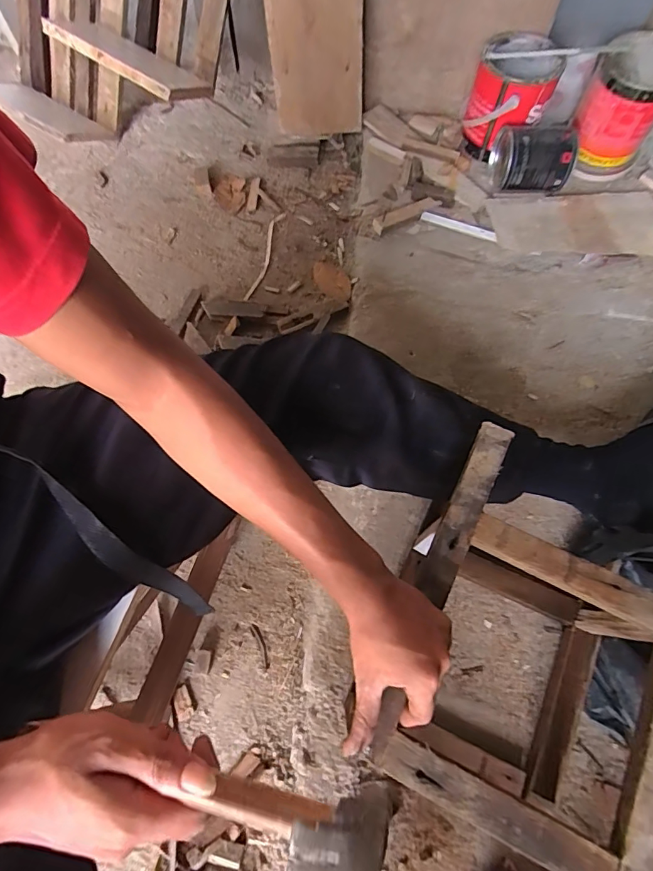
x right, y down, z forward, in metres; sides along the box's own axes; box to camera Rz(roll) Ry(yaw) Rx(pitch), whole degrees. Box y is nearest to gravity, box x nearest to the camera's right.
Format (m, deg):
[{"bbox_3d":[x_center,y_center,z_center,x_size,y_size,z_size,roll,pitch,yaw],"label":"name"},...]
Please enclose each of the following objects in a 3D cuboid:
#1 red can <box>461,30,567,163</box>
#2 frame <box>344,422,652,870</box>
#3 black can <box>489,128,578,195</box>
[{"bbox_3d":[0.355,-0.666,0.873,0.153,0.135,0.166,0,68,-1],"label":"red can"},{"bbox_3d":[0.208,0.217,0.491,0.247,0.216,0.329,24,69,11],"label":"frame"},{"bbox_3d":[0.398,-0.536,0.854,0.132,0.088,0.099,0,68,-1],"label":"black can"}]

